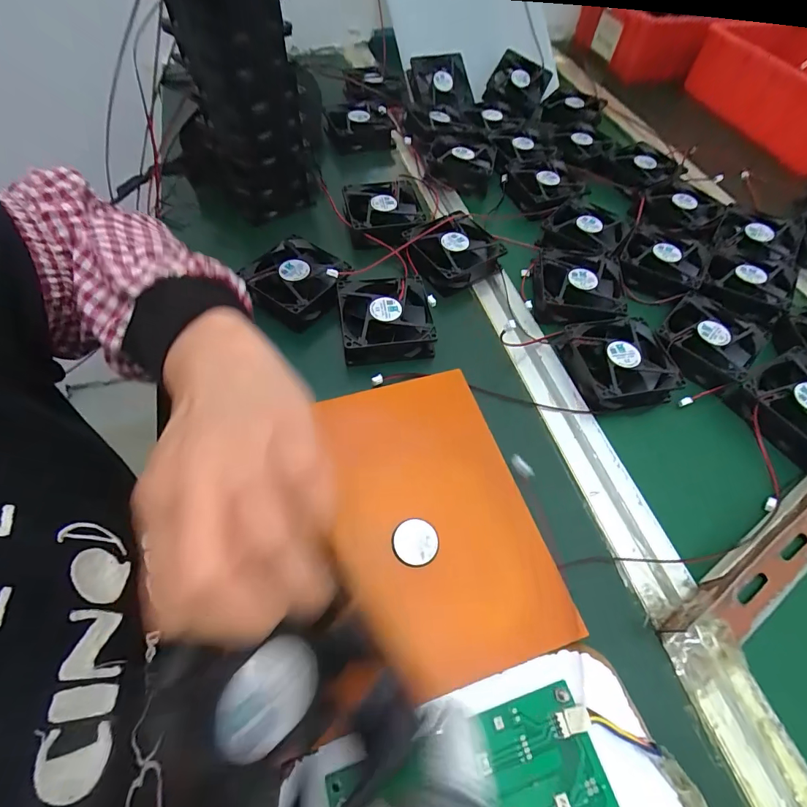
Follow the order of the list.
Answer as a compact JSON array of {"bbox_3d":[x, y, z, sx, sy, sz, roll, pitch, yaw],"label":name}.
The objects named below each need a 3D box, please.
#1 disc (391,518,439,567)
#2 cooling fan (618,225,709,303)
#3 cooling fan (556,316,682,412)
[{"bbox_3d":[0.007,0.088,0.259,0.029,0.005,0.028,2,56,-3],"label":"disc"},{"bbox_3d":[0.273,-0.150,0.437,0.078,0.029,0.096,30,59,15],"label":"cooling fan"},{"bbox_3d":[0.190,-0.037,0.361,0.084,0.023,0.080,-9,57,-10],"label":"cooling fan"}]

